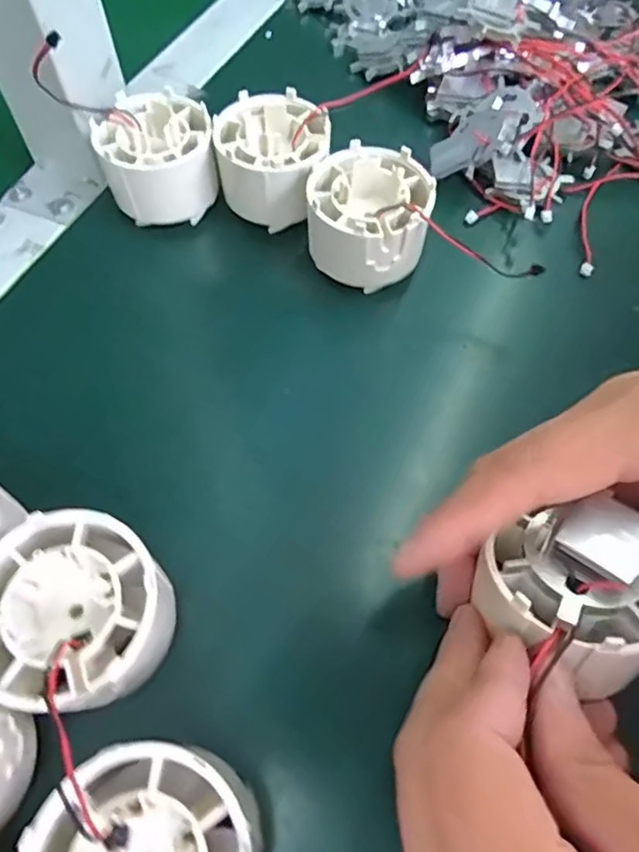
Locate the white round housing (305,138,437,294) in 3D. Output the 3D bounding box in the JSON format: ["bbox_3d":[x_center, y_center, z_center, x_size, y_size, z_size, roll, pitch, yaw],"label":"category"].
[{"bbox_3d":[0.021,-0.087,0.249,0.049,0.042,0.051,8,62,3],"label":"white round housing"}]

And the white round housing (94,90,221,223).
[{"bbox_3d":[-0.074,-0.122,0.267,0.050,0.040,0.050,0,62,0],"label":"white round housing"}]

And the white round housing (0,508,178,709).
[{"bbox_3d":[-0.070,0.053,0.166,0.050,0.028,0.050,0,62,0],"label":"white round housing"}]

